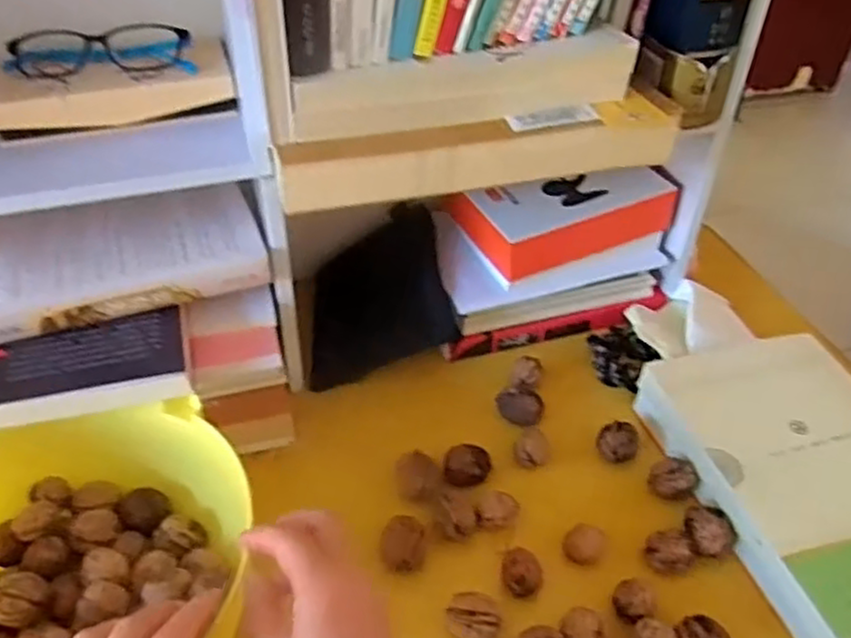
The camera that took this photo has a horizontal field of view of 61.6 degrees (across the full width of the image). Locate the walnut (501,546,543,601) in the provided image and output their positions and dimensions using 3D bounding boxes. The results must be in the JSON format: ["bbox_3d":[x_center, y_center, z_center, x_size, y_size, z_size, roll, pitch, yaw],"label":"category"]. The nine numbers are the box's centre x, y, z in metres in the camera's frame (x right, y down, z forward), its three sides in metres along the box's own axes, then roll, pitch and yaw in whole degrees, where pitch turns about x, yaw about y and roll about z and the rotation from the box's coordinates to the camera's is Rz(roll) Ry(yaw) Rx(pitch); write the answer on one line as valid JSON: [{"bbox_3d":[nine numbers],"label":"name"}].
[{"bbox_3d":[0.065,0.174,0.489,0.024,0.026,0.027,-16,45,-18],"label":"walnut"}]

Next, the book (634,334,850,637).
[{"bbox_3d":[0.291,0.113,0.531,0.164,0.038,0.246,-11,43,-13],"label":"book"}]

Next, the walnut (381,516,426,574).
[{"bbox_3d":[-0.015,0.158,0.504,0.031,0.040,0.031,1,42,0],"label":"walnut"}]

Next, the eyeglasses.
[{"bbox_3d":[-0.233,-0.194,0.514,0.130,0.031,0.025,-2,42,-3],"label":"eyeglasses"}]

